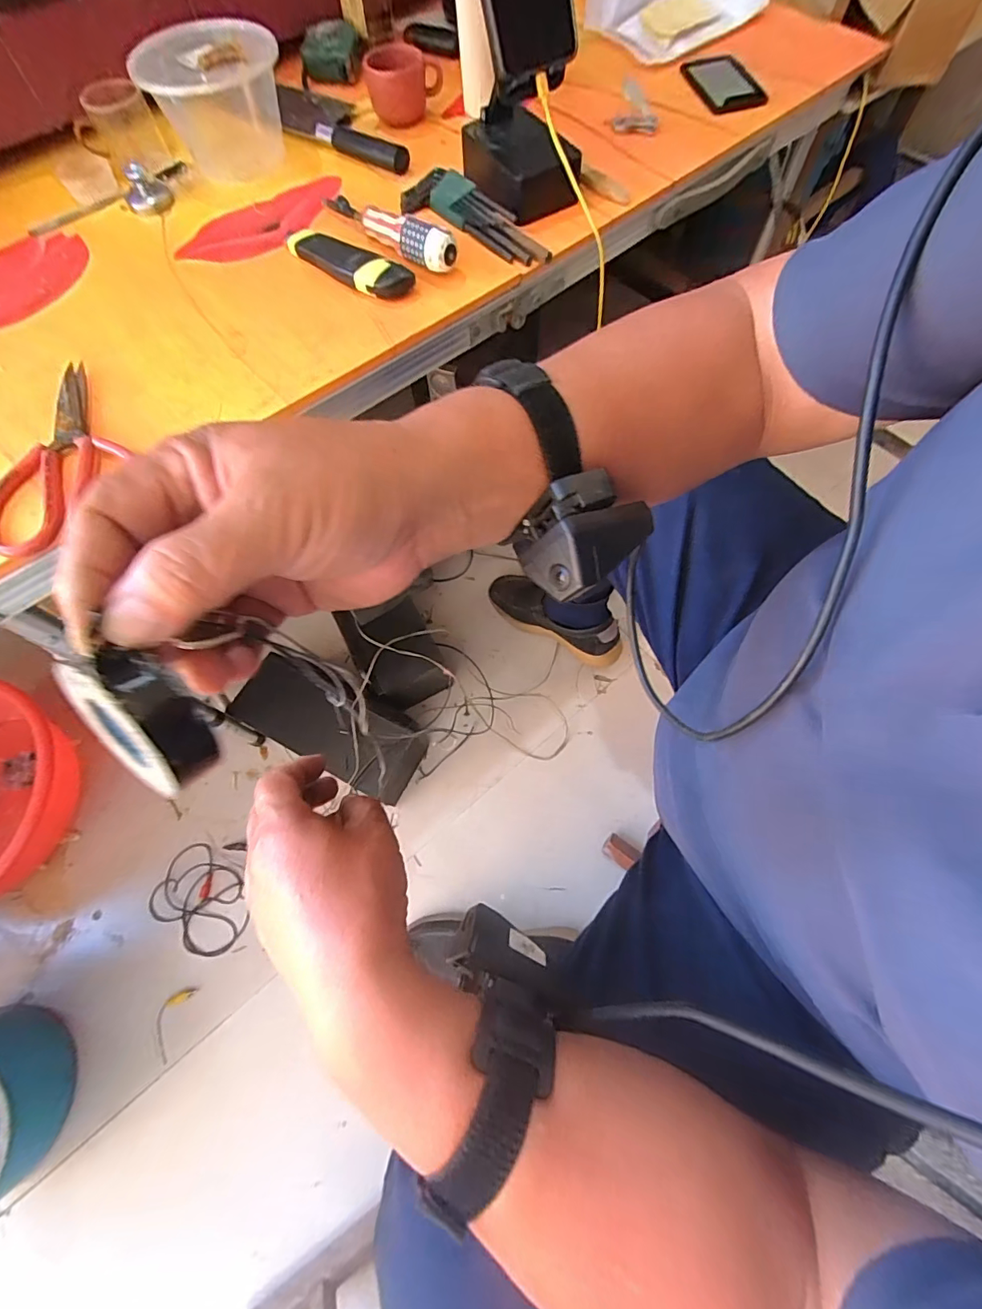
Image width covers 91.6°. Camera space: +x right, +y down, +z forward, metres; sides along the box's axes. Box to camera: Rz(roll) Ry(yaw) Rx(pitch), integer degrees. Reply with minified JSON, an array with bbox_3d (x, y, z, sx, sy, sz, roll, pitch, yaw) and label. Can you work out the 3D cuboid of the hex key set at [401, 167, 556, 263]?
[{"bbox_3d":[-0.016,-0.439,0.477,0.179,0.025,0.047,42,76,16],"label":"hex key set"}]

